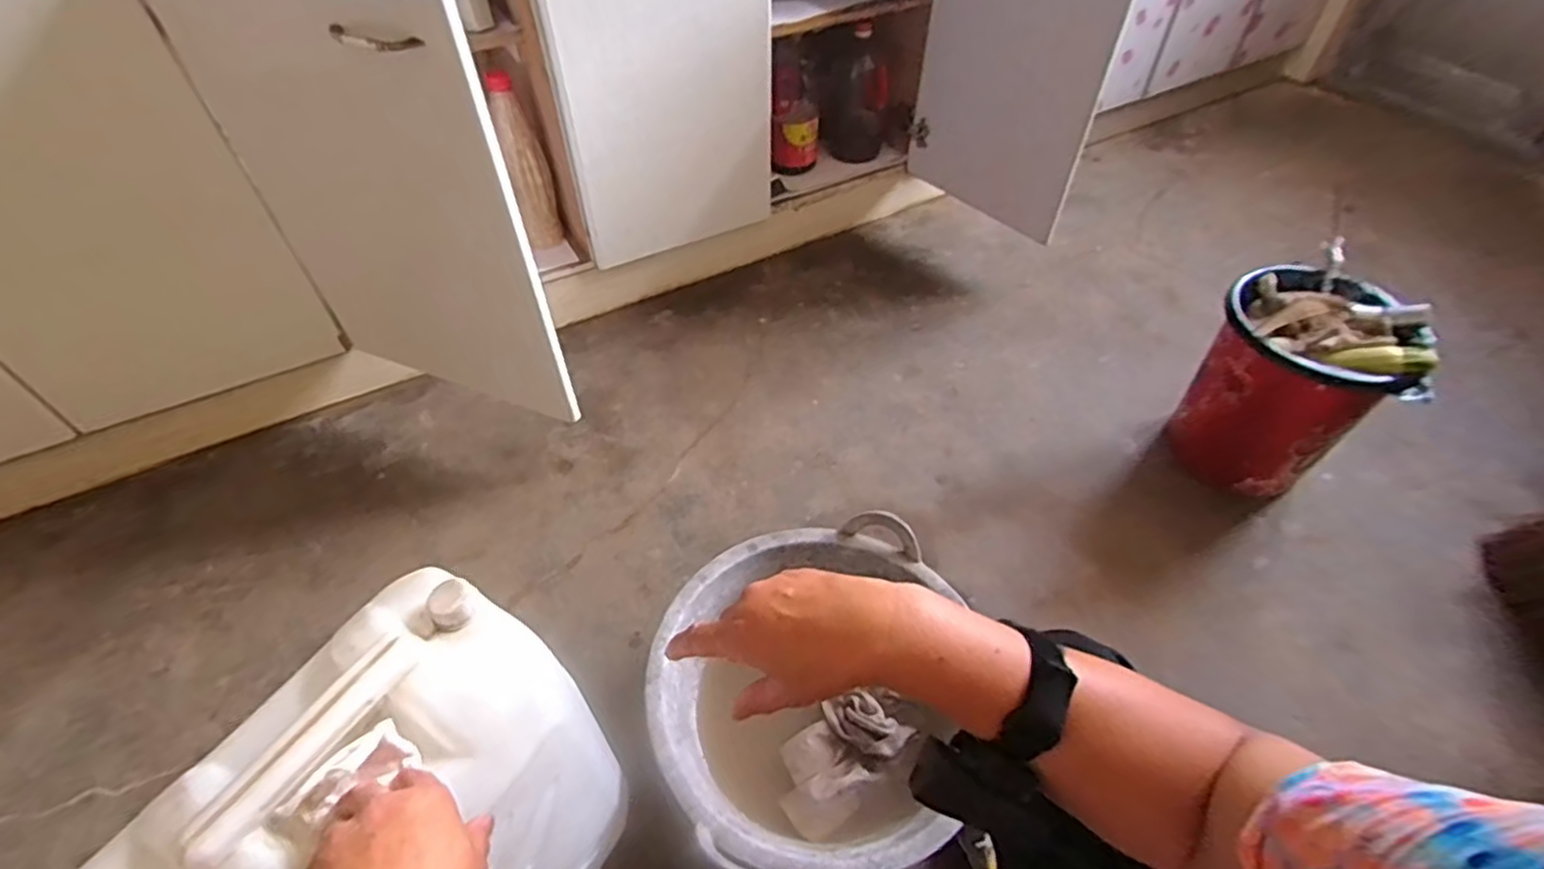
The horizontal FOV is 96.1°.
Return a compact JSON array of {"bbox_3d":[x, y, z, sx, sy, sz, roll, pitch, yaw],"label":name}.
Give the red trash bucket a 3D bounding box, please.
[{"bbox_3d":[0.798,-0.095,1.088,0.236,0.284,0.260,27,53,20],"label":"red trash bucket"}]

